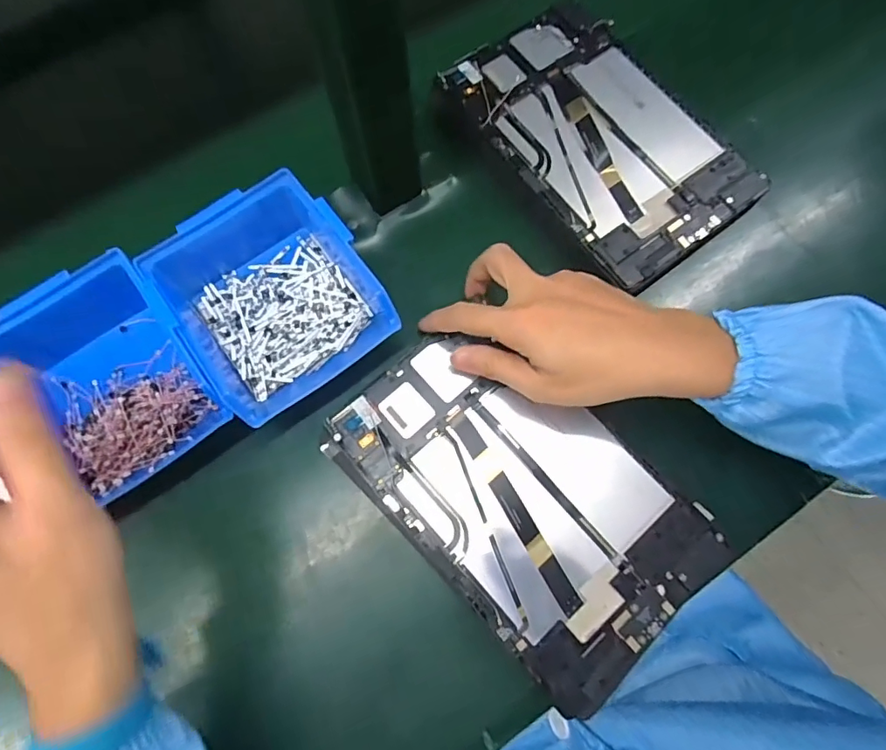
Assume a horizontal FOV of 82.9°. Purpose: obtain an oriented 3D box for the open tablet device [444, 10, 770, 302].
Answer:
[{"bbox_3d":[0.123,-0.190,0.405,0.147,0.027,0.236,-36,78,-6],"label":"open tablet device"}]

